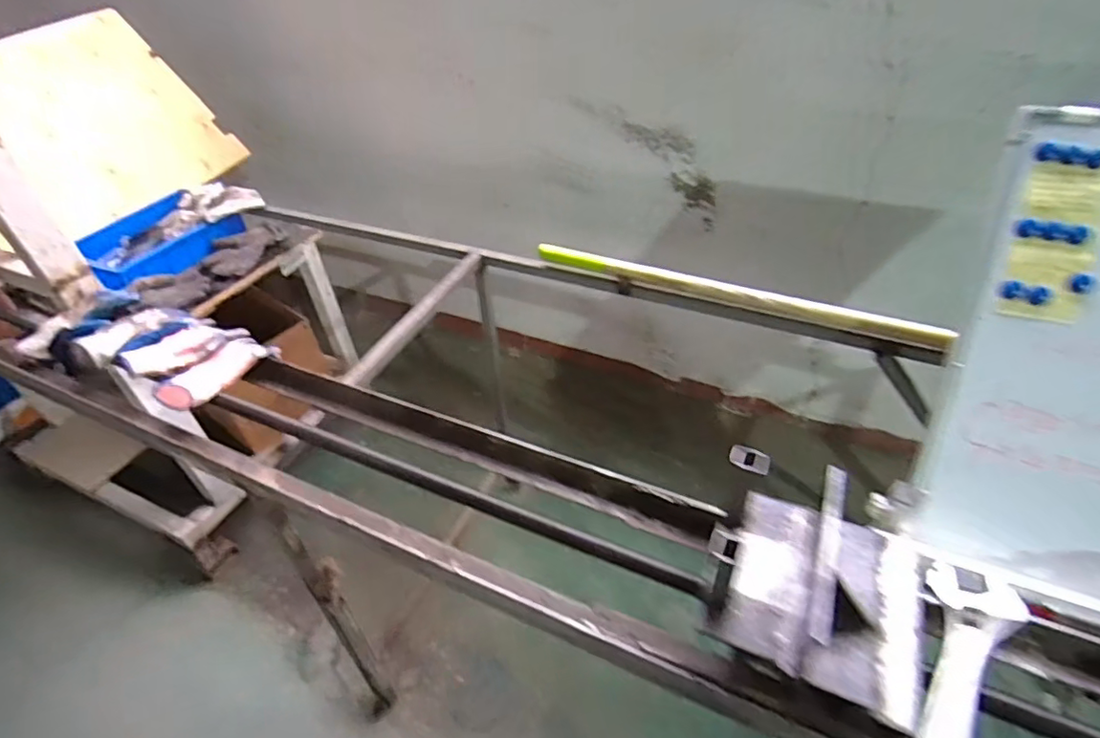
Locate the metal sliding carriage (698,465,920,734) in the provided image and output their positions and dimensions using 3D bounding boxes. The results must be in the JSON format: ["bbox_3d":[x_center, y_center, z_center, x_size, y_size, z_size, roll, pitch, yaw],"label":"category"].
[{"bbox_3d":[0.269,0.197,0.551,0.172,0.099,0.175,17,47,21],"label":"metal sliding carriage"}]

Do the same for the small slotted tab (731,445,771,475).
[{"bbox_3d":[0.202,0.092,0.583,0.039,0.012,0.022,19,47,23],"label":"small slotted tab"}]

